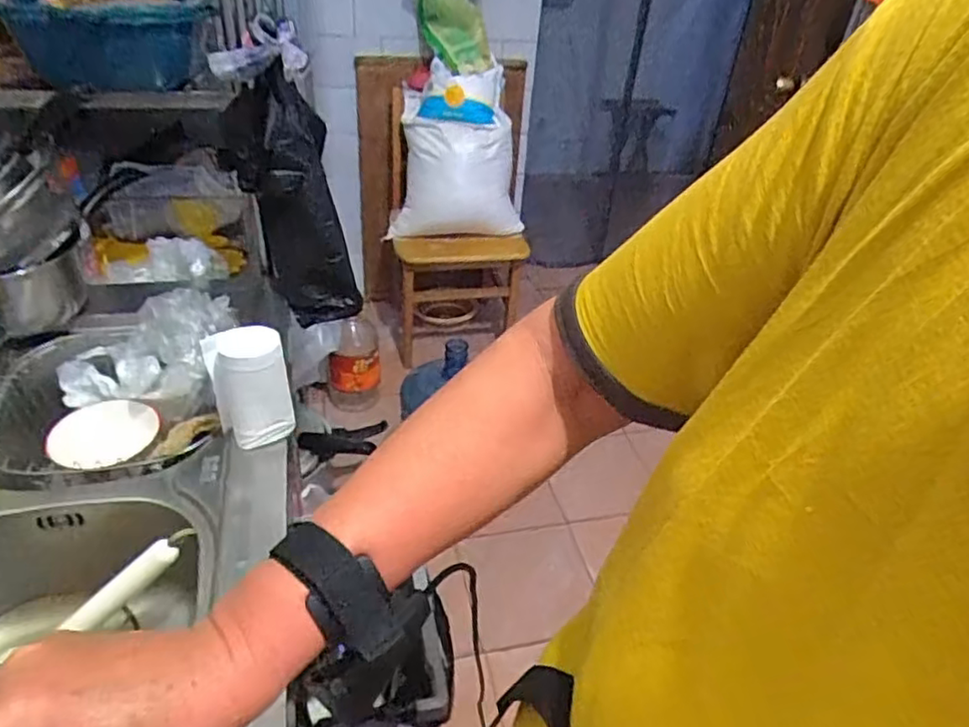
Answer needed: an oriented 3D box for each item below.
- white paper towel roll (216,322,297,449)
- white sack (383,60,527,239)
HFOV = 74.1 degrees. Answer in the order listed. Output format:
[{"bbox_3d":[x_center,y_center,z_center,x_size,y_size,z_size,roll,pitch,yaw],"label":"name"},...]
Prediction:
[{"bbox_3d":[-0.248,0.028,0.701,0.064,0.126,0.058,-12,39,-22],"label":"white paper towel roll"},{"bbox_3d":[-0.098,-0.600,1.863,0.422,0.434,0.223,-20,42,-30],"label":"white sack"}]

